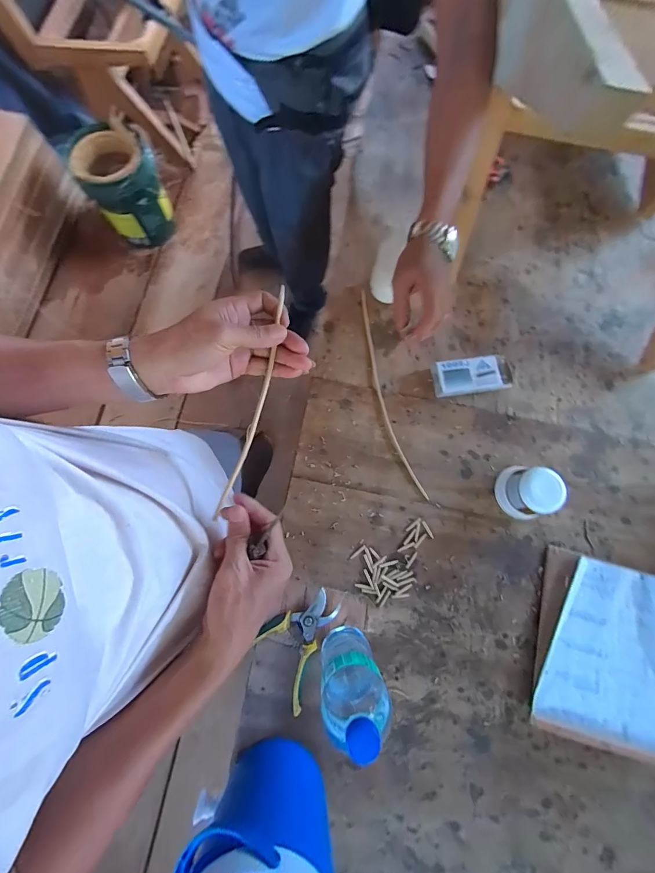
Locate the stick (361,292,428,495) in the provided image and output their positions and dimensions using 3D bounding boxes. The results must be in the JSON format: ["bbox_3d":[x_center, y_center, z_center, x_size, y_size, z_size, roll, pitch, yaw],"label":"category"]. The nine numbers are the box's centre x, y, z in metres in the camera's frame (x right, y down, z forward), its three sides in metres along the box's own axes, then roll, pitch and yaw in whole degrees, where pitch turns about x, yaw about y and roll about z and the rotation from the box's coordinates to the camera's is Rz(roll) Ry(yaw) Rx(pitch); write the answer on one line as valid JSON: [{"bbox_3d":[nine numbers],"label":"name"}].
[{"bbox_3d":[0.109,-0.083,0.661,0.035,0.014,0.415,-14,78,-4],"label":"stick"}]

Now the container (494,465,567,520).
[{"bbox_3d":[0.349,0.095,0.604,0.077,0.081,0.082,0,77,-1],"label":"container"}]

